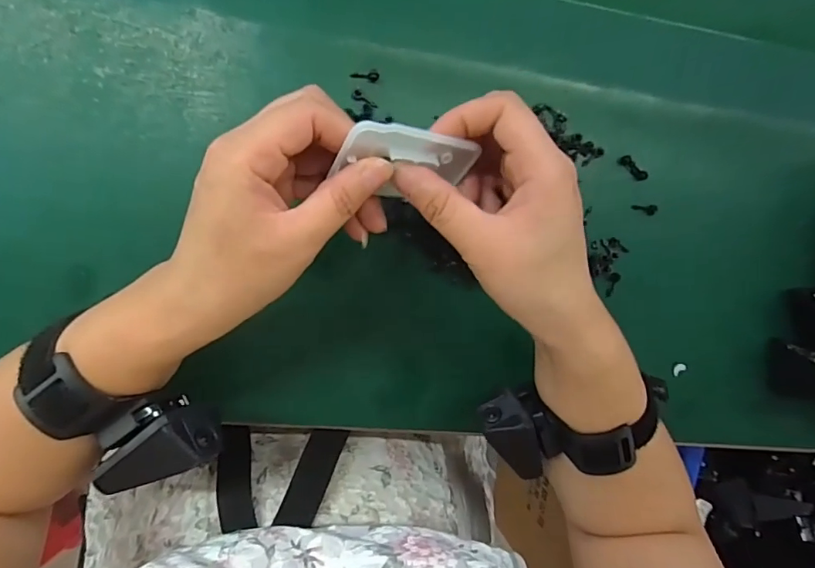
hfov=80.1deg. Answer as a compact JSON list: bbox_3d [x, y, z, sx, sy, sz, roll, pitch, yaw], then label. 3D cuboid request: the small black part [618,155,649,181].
[{"bbox_3d":[0.158,-0.081,0.339,0.024,0.009,0.007,38,87,-9],"label":"small black part"}]

